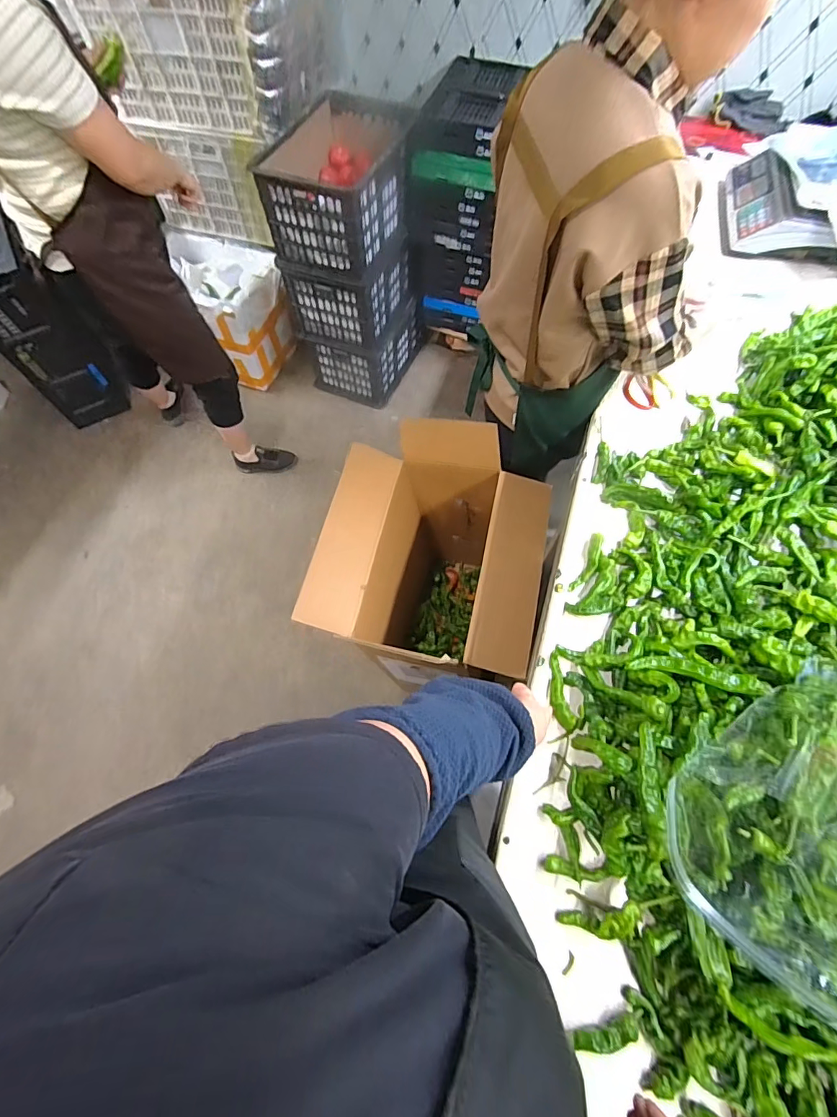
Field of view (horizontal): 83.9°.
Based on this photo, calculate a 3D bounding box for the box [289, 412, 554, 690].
[{"bbox_3d":[0.040,0.057,1.262,0.465,0.568,0.557,13,67,6],"label":"box"}]

